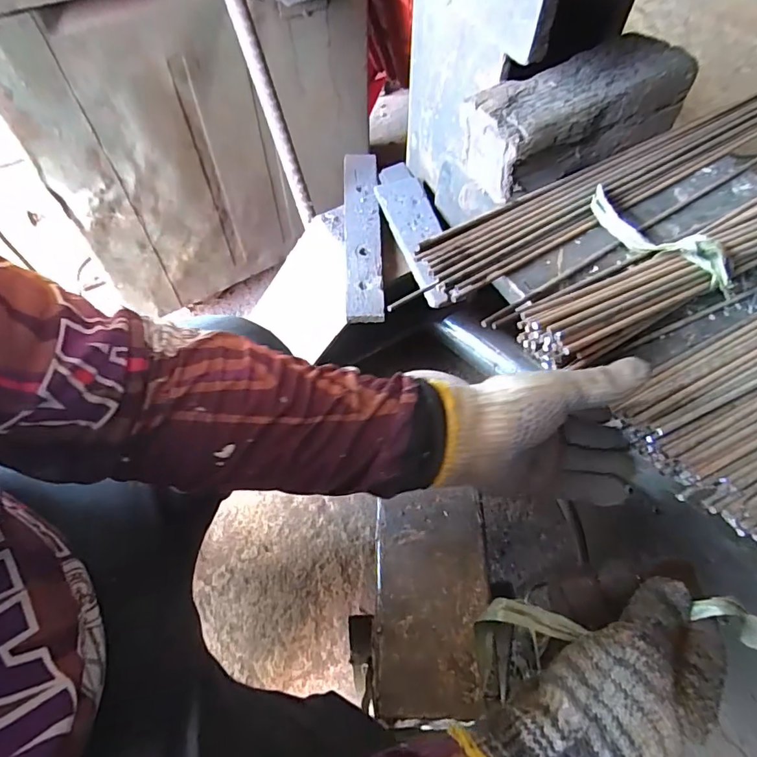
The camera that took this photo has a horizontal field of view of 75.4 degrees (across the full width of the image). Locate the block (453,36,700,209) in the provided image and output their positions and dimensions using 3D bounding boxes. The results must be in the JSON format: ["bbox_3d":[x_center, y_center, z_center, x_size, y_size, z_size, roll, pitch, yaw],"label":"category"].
[{"bbox_3d":[0.197,-0.269,0.493,0.226,0.064,0.091,-28,65,-13],"label":"block"}]

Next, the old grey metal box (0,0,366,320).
[{"bbox_3d":[-0.213,-0.340,0.702,0.477,0.455,0.087,-40,68,-19],"label":"old grey metal box"}]

